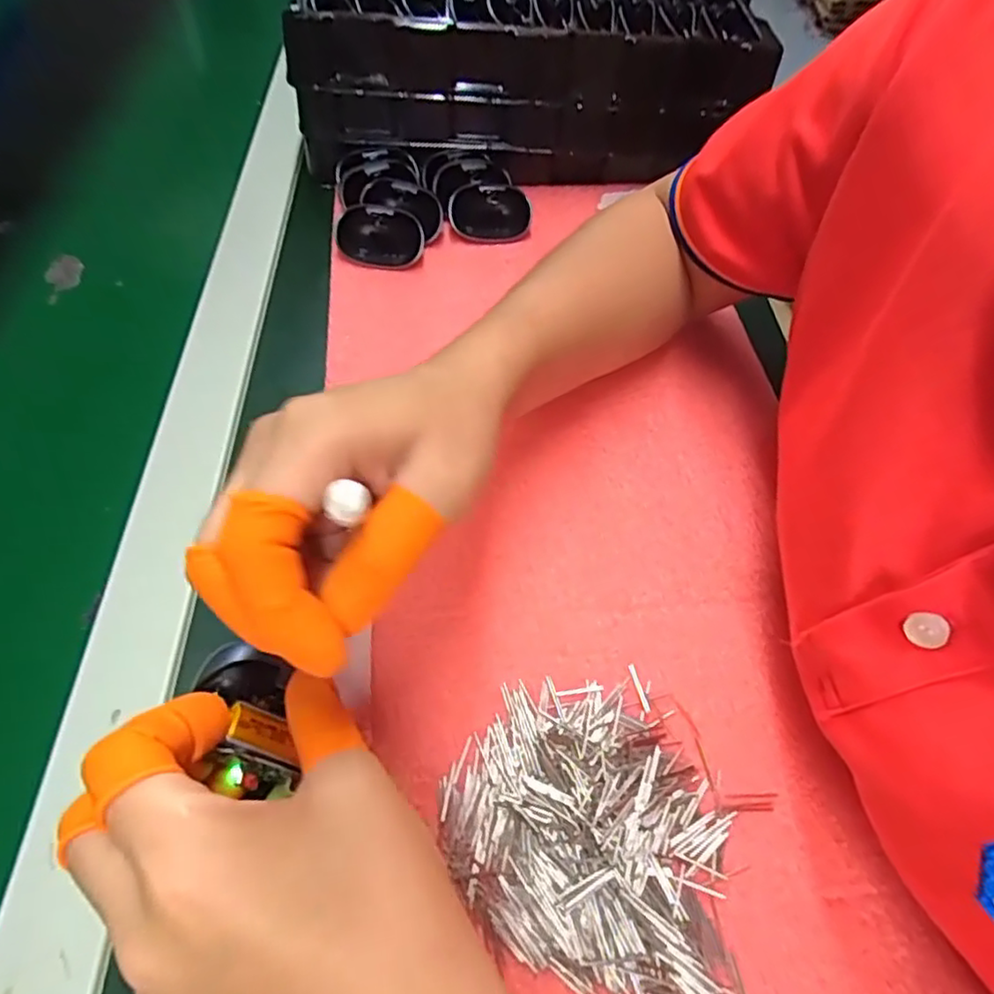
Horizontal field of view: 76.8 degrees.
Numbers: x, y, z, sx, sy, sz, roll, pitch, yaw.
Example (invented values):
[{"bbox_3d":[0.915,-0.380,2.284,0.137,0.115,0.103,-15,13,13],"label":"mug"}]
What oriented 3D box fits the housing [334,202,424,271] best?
[{"bbox_3d":[-0.081,-0.180,0.433,0.058,0.040,0.016,10,21,4],"label":"housing"}]

